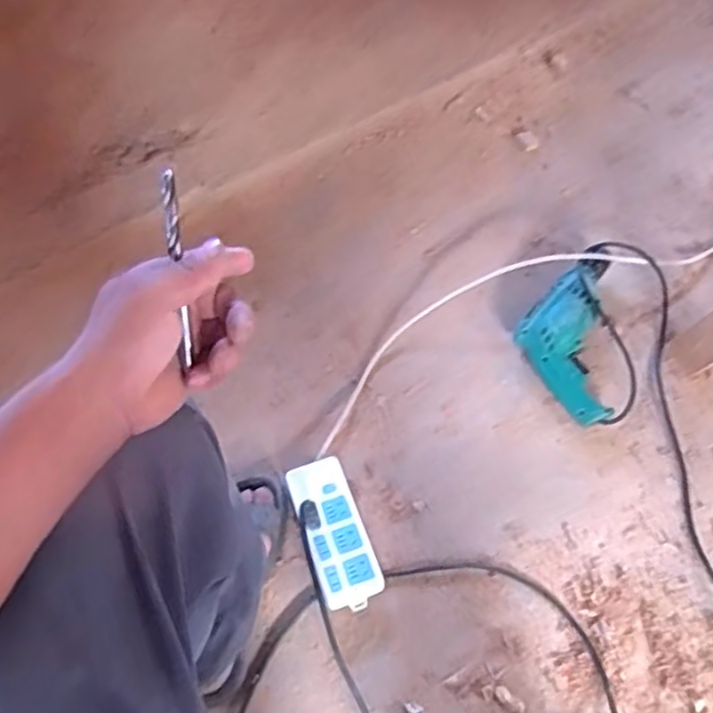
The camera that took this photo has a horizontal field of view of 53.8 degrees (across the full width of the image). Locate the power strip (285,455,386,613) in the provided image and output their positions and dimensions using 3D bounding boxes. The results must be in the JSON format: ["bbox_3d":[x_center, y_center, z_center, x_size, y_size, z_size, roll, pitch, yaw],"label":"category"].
[{"bbox_3d":[-0.029,0.226,0.911,0.076,0.048,0.191,-17,60,-9],"label":"power strip"}]

